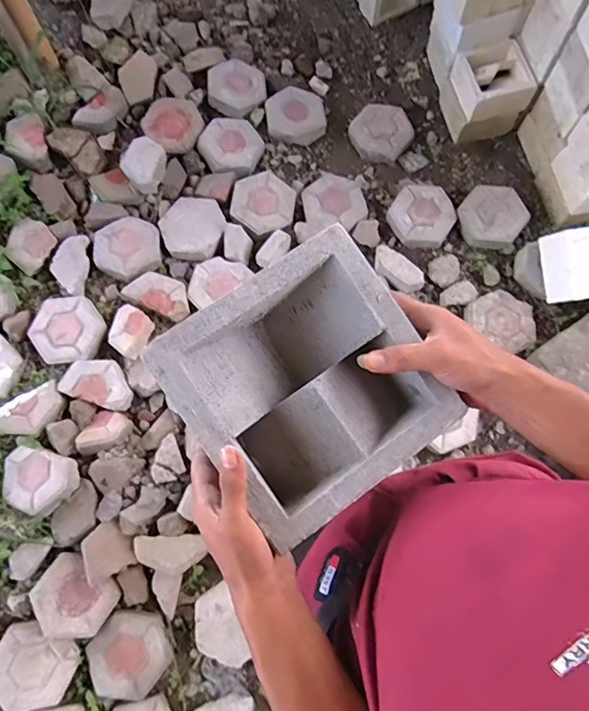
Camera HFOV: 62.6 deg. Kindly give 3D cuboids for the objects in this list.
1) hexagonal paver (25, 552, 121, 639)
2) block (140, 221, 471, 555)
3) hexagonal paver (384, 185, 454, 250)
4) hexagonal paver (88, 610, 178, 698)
[{"bbox_3d":[-0.588,0.644,1.270,0.203,0.042,0.175,32,77,7],"label":"hexagonal paver"},{"bbox_3d":[0.014,0.028,0.417,0.196,0.083,0.191,-35,79,-9],"label":"block"},{"bbox_3d":[0.410,-0.452,1.564,0.196,0.048,0.208,-18,76,-6],"label":"hexagonal paver"},{"bbox_3d":[-0.435,0.790,1.281,0.195,0.053,0.211,38,78,8],"label":"hexagonal paver"}]

